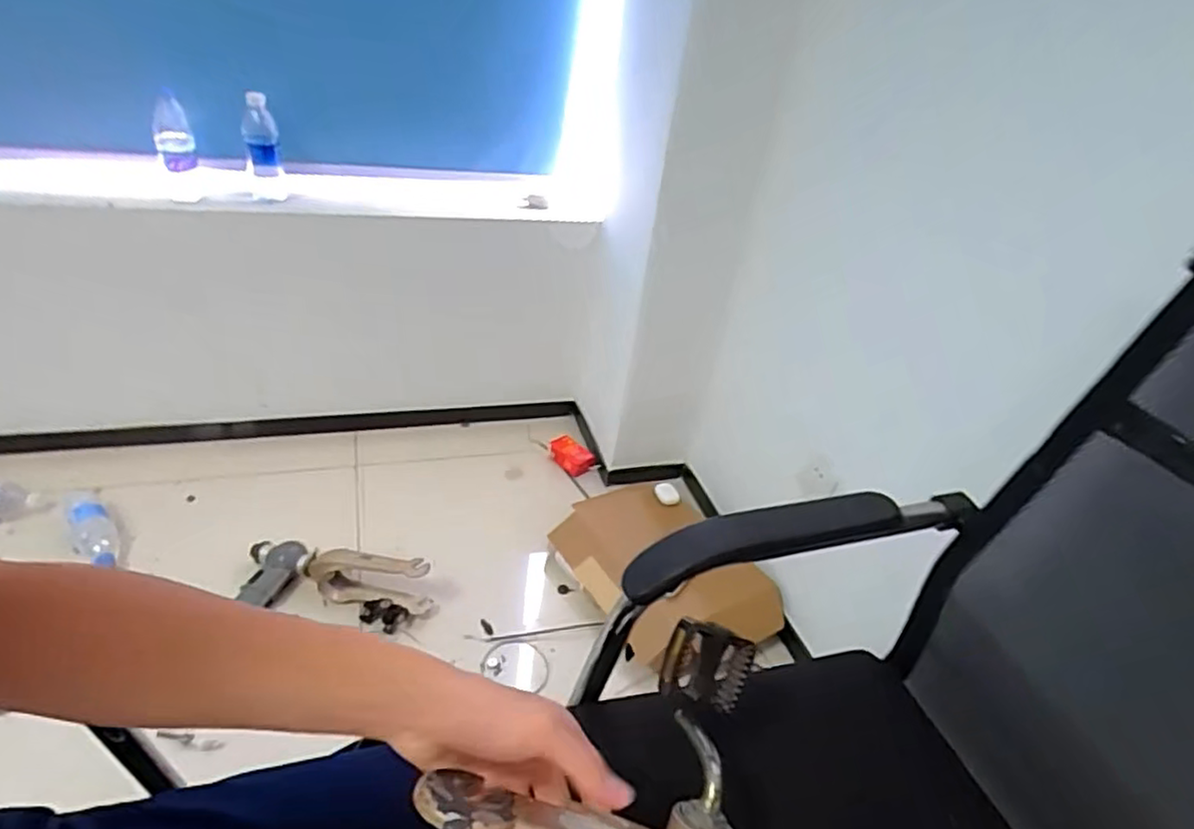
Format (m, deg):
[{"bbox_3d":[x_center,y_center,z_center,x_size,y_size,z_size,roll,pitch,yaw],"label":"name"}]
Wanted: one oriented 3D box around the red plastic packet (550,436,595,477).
[{"bbox_3d":[-0.065,0.105,1.693,0.120,0.050,0.070,30,46,34],"label":"red plastic packet"}]

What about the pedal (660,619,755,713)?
[{"bbox_3d":[0.098,0.226,0.595,0.075,0.073,0.027,18,1,-7],"label":"pedal"}]

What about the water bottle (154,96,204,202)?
[{"bbox_3d":[-0.840,-0.553,1.319,0.071,0.133,0.055,-13,40,-28],"label":"water bottle"}]

